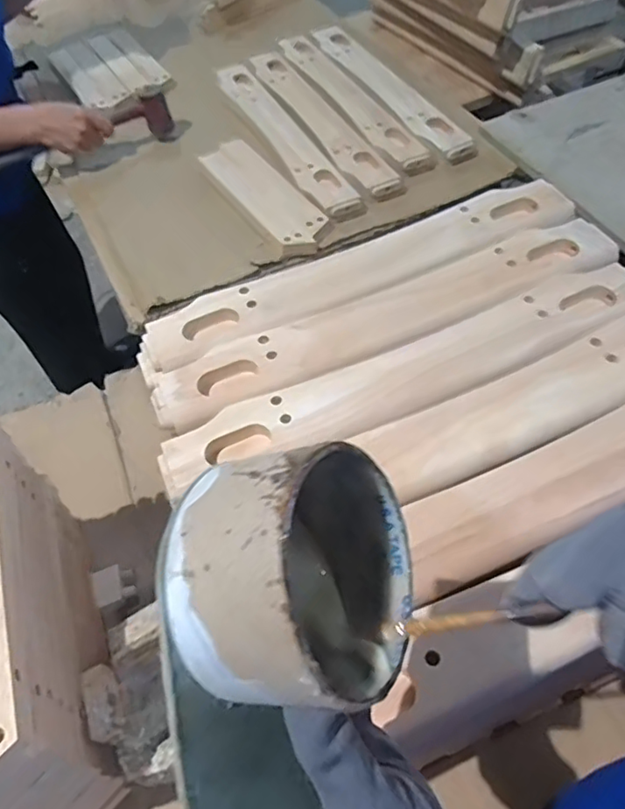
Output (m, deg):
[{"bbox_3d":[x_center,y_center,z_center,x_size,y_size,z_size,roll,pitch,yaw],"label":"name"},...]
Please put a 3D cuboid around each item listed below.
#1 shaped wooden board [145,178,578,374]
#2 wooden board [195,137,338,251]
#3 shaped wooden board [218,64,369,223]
[{"bbox_3d":[0.057,-0.148,0.611,0.467,0.014,0.088,-21,56,-9],"label":"shaped wooden board"},{"bbox_3d":[-0.074,-0.324,0.889,0.084,0.020,0.287,-30,57,-15],"label":"wooden board"},{"bbox_3d":[-0.055,-0.461,0.973,0.064,0.017,0.495,-23,56,-10],"label":"shaped wooden board"}]

